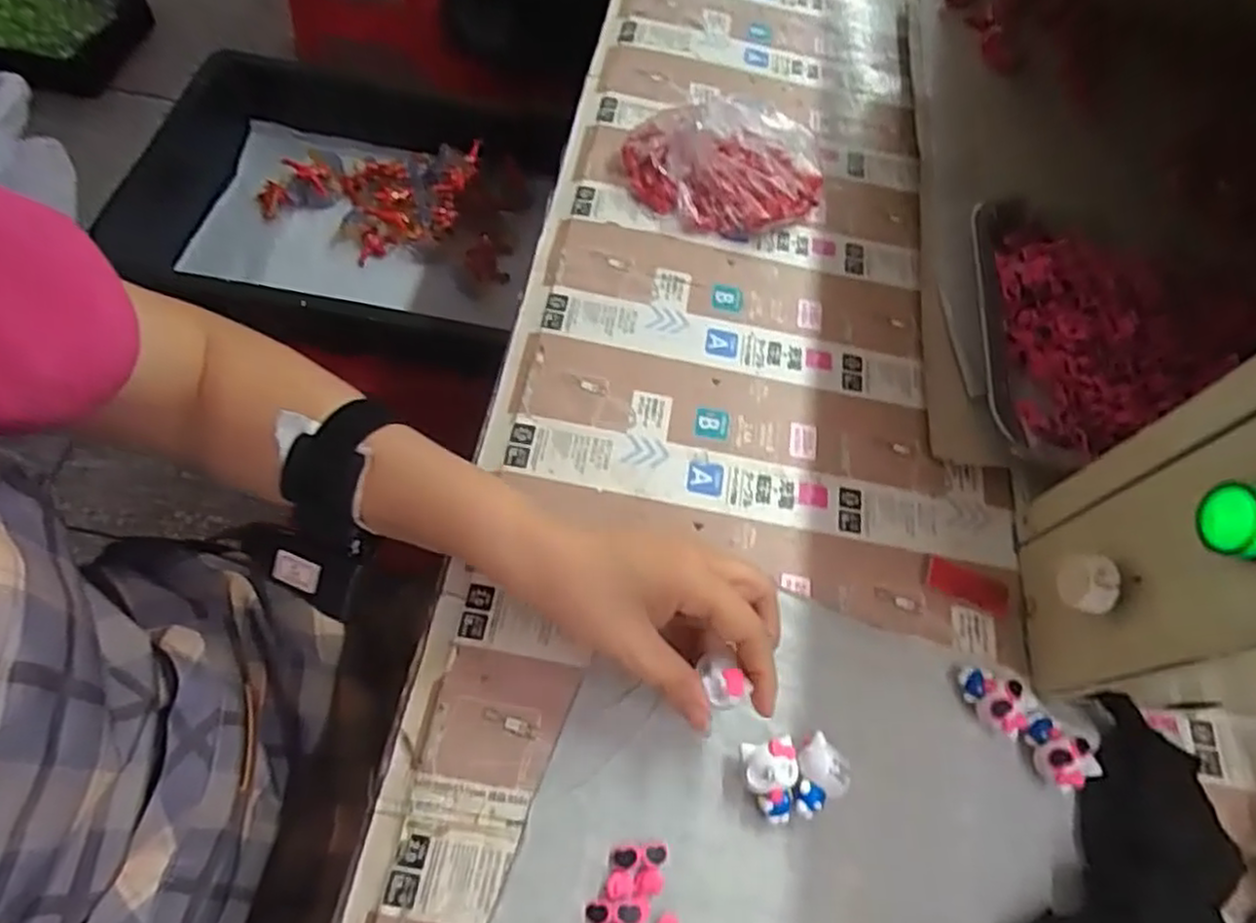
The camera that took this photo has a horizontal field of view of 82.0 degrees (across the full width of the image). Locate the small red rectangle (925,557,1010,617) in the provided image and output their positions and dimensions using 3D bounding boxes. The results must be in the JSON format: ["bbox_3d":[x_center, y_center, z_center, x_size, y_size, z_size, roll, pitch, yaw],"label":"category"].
[{"bbox_3d":[0.187,0.068,0.397,0.046,0.004,0.019,24,63,7],"label":"small red rectangle"}]

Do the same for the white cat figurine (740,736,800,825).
[{"bbox_3d":[0.066,0.147,0.332,0.024,0.019,0.034,-5,63,-8],"label":"white cat figurine"}]

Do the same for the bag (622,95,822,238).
[{"bbox_3d":[0.068,-0.202,0.490,0.141,0.059,0.082,11,62,-1],"label":"bag"}]

